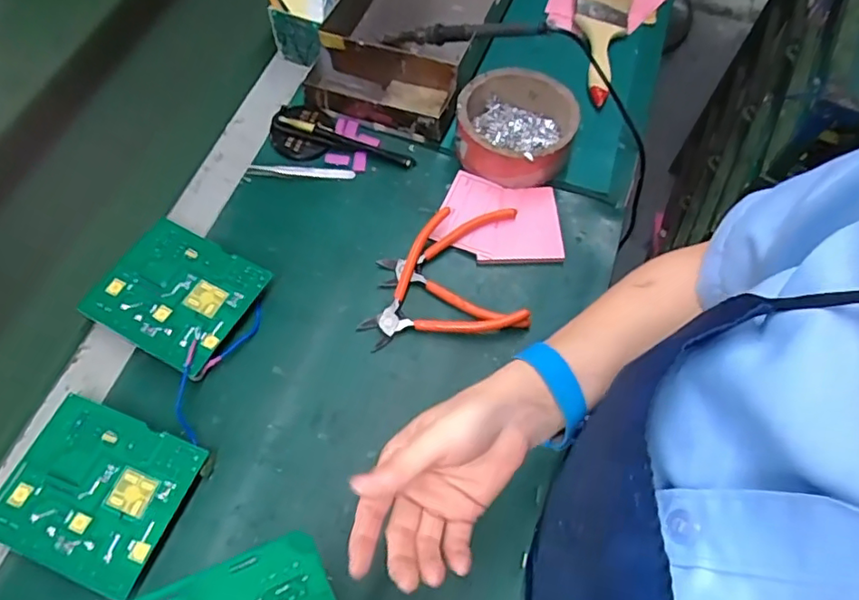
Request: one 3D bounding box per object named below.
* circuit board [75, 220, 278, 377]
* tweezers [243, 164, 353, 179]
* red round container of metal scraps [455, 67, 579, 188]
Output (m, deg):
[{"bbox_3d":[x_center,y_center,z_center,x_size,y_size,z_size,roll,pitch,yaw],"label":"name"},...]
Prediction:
[{"bbox_3d":[-0.228,-0.008,0.520,0.126,0.008,0.112,28,67,10],"label":"circuit board"},{"bbox_3d":[-0.136,-0.138,0.614,0.111,0.007,0.012,1,63,-1],"label":"tweezers"},{"bbox_3d":[0.088,-0.178,0.605,0.118,0.053,0.115,0,63,-1],"label":"red round container of metal scraps"}]

